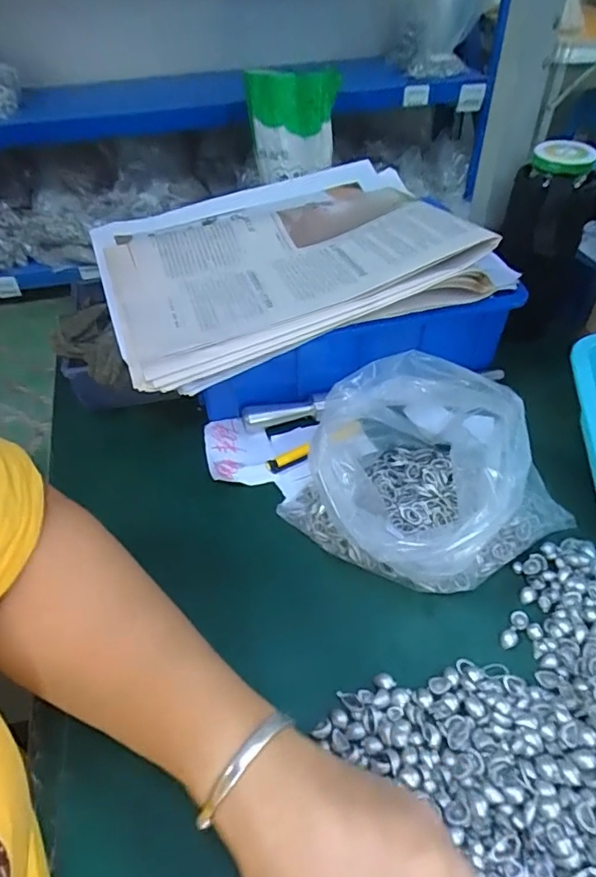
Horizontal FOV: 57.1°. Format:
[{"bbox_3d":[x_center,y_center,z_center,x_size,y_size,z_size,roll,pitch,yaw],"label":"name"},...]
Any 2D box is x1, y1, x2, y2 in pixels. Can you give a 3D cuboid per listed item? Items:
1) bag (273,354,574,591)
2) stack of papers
[{"bbox_3d":[0.089,0.023,0.372,0.176,0.095,0.124,23,52,22],"label":"bag"},{"bbox_3d":[-0.017,-0.174,0.479,0.300,0.053,0.275,-17,48,-14],"label":"stack of papers"}]

